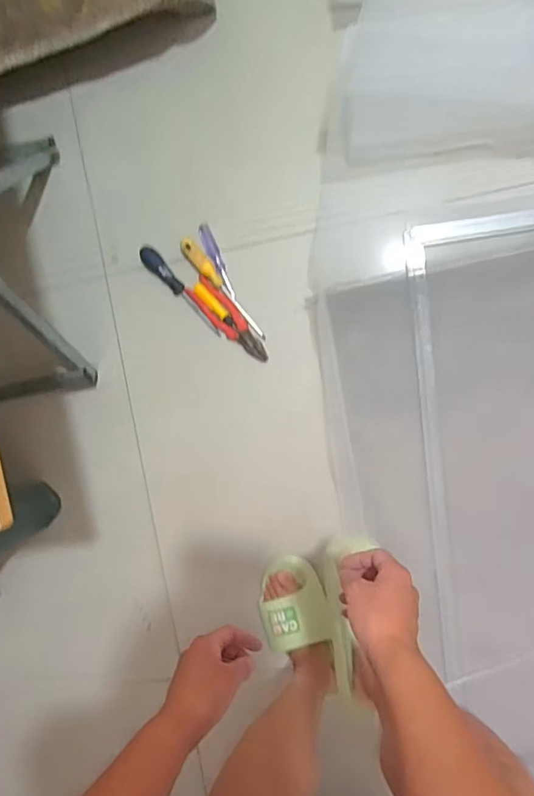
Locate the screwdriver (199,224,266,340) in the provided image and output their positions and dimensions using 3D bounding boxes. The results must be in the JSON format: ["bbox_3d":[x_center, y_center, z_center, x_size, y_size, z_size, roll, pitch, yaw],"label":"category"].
[{"bbox_3d":[-0.066,-0.208,0.888,0.026,0.035,0.225,-27,91,7],"label":"screwdriver"}]

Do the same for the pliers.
[{"bbox_3d":[-0.067,-0.142,0.890,0.053,0.027,0.190,-44,89,7],"label":"pliers"}]

